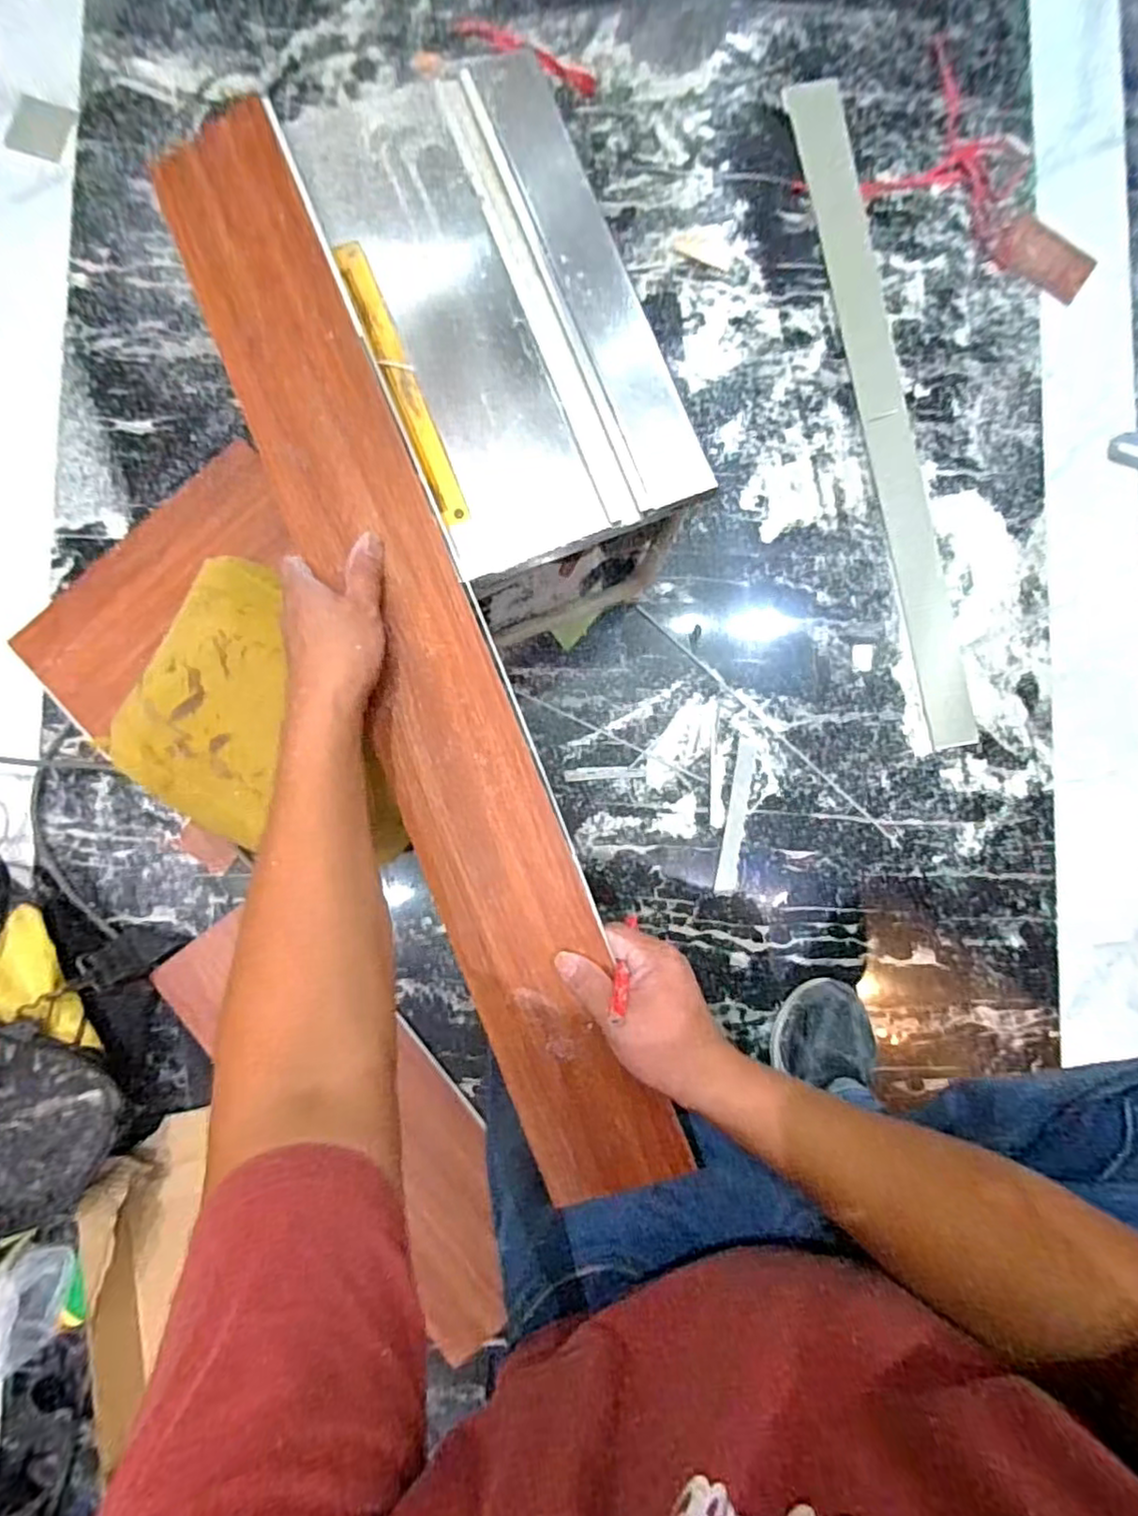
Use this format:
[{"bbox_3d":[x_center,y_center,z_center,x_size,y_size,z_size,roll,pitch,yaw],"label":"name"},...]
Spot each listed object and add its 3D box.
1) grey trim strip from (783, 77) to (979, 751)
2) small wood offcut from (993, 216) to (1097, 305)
[{"bbox_3d":[0.389,-0.437,0.826,0.064,0.010,0.849,-10,86,-3],"label":"grey trim strip"},{"bbox_3d":[0.599,-0.628,0.840,0.117,0.015,0.062,34,85,1],"label":"small wood offcut"}]

